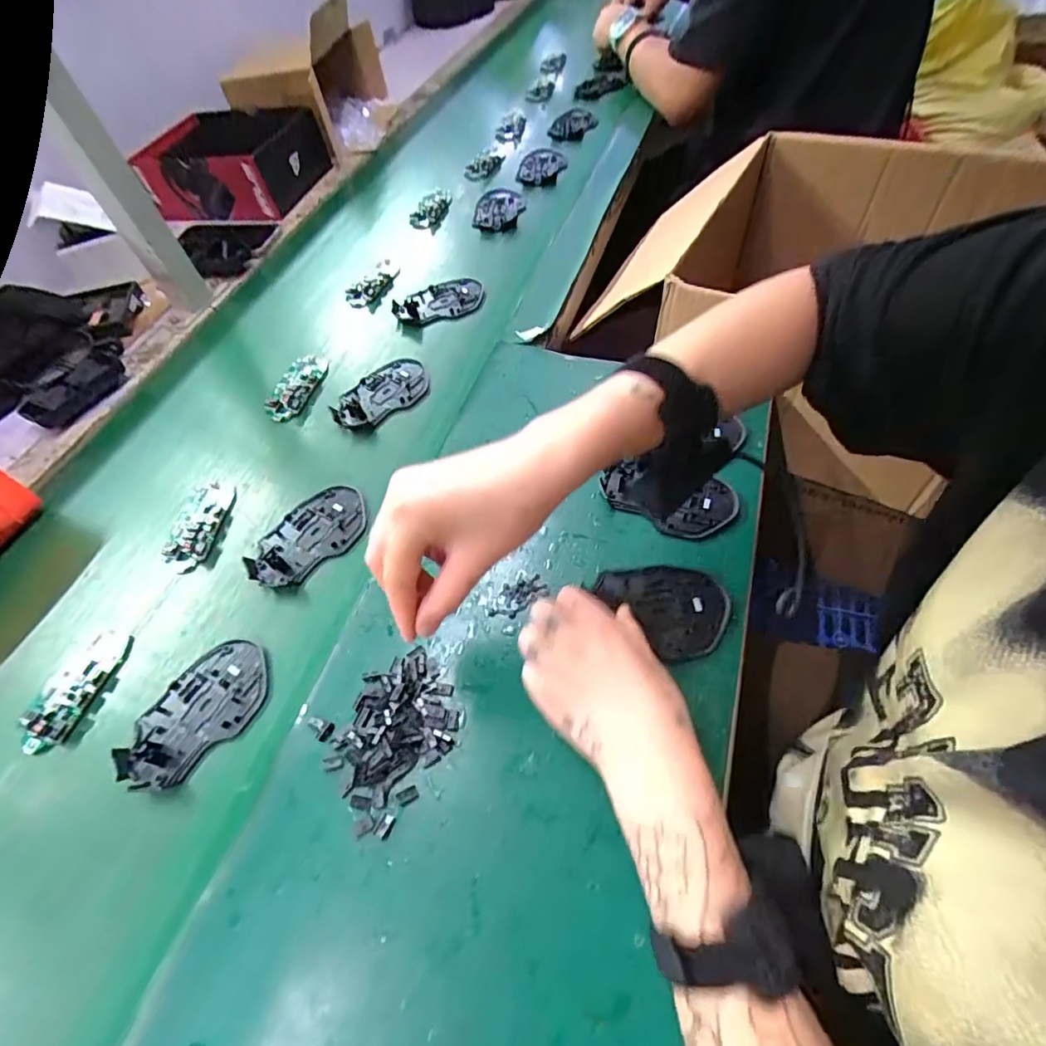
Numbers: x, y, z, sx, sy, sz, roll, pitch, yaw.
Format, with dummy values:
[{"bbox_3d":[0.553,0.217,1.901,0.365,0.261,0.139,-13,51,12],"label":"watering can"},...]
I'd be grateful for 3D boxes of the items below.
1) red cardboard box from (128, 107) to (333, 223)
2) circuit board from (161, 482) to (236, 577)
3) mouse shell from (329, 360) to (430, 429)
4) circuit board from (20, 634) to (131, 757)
[{"bbox_3d":[-0.475,-0.604,0.882,0.228,0.086,0.213,11,58,16],"label":"red cardboard box"},{"bbox_3d":[-0.312,0.000,0.508,0.045,0.007,0.093,-3,55,7],"label":"circuit board"},{"bbox_3d":[-0.159,-0.145,0.591,0.115,0.016,0.068,-34,57,-14],"label":"mouse shell"},{"bbox_3d":[-0.362,0.130,0.426,0.046,0.009,0.096,13,58,17],"label":"circuit board"}]

